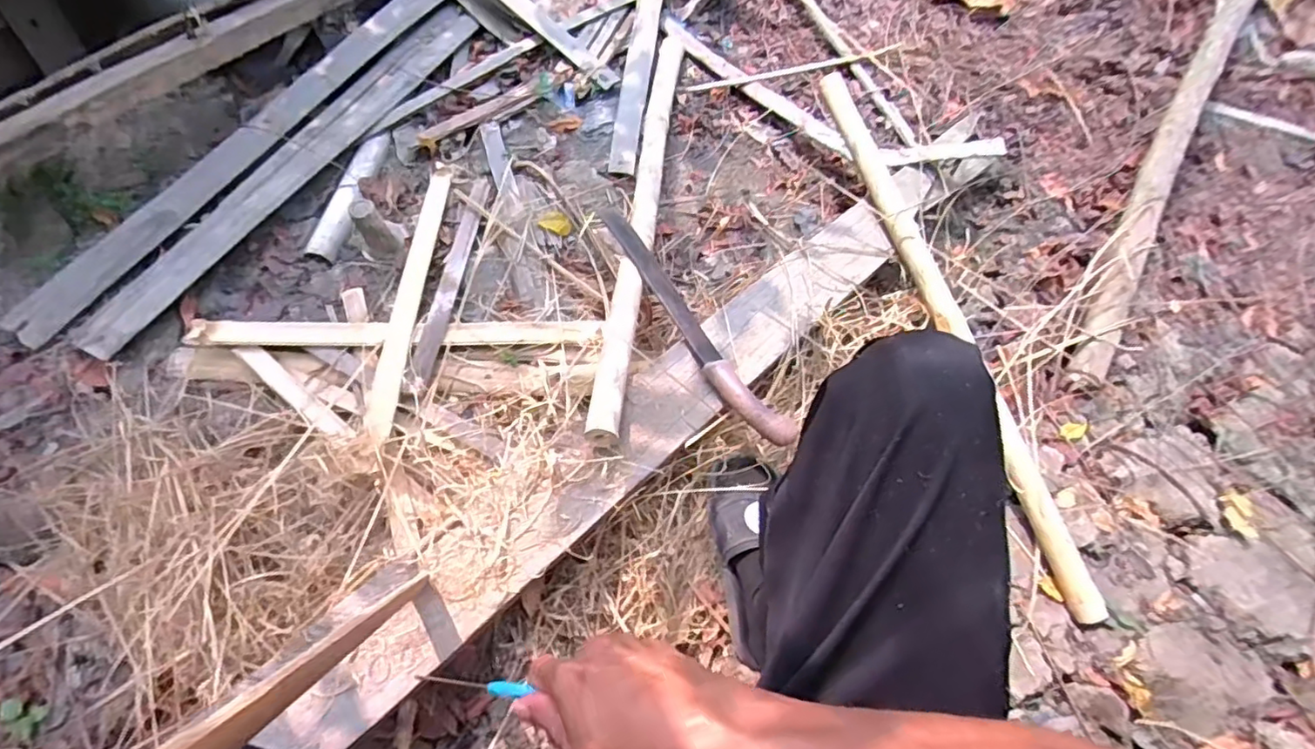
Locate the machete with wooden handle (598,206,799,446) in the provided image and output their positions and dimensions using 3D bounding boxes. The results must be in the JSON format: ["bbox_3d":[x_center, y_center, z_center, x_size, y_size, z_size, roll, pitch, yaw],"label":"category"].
[{"bbox_3d":[0.032,-0.072,0.781,0.051,0.040,0.406,-30,62,-15],"label":"machete with wooden handle"}]

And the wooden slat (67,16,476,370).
[{"bbox_3d":[-0.570,-0.365,1.013,0.093,0.029,0.835,24,63,16],"label":"wooden slat"}]

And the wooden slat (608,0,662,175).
[{"bbox_3d":[-0.030,-0.618,1.155,0.052,0.011,0.602,2,65,9],"label":"wooden slat"}]

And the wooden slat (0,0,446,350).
[{"bbox_3d":[-0.660,-0.414,1.025,0.076,0.020,0.908,29,68,13],"label":"wooden slat"}]

